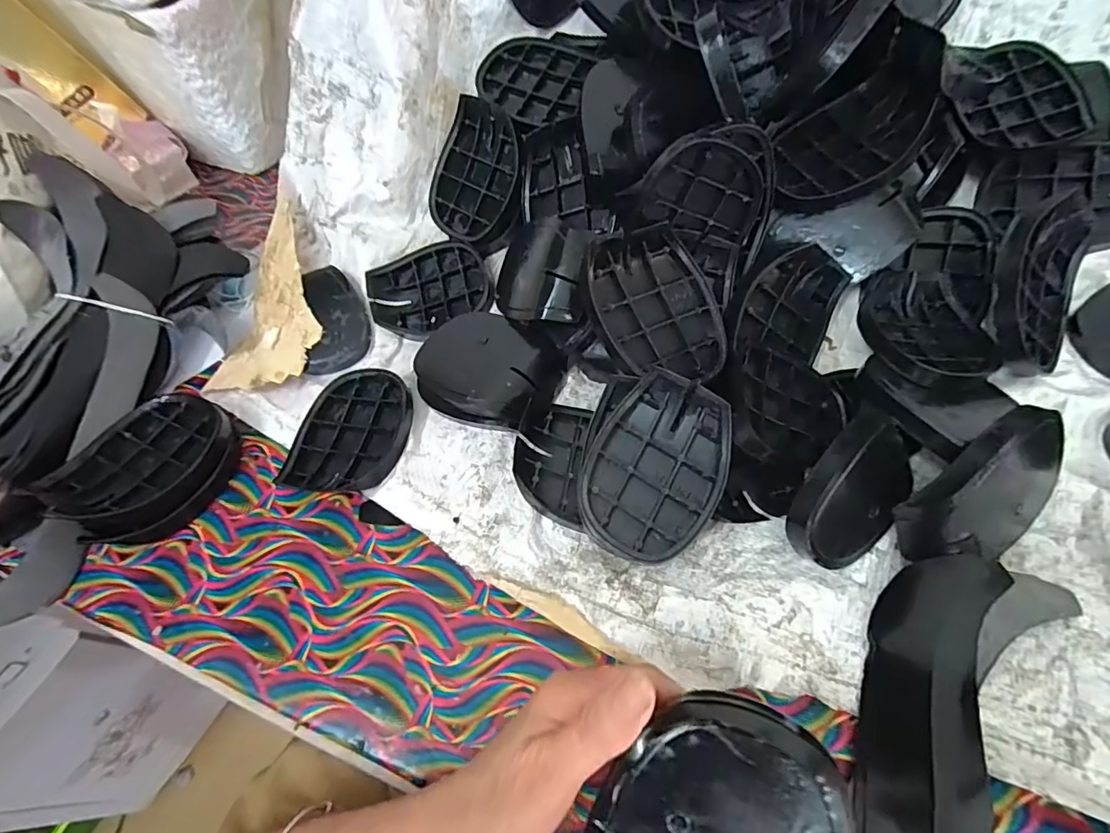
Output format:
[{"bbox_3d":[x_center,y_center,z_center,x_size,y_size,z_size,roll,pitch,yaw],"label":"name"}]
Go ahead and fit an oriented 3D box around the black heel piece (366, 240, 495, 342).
[{"bbox_3d":[-0.119,-0.126,0.494,0.121,0.028,0.080,-12,82,19],"label":"black heel piece"}]

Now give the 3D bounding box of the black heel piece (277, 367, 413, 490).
[{"bbox_3d":[-0.171,0.011,0.438,0.091,0.022,0.108,5,59,8],"label":"black heel piece"}]

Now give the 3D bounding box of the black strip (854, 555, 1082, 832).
[{"bbox_3d":[0.221,0.214,0.271,0.101,0.017,0.291,16,61,14],"label":"black strip"}]

